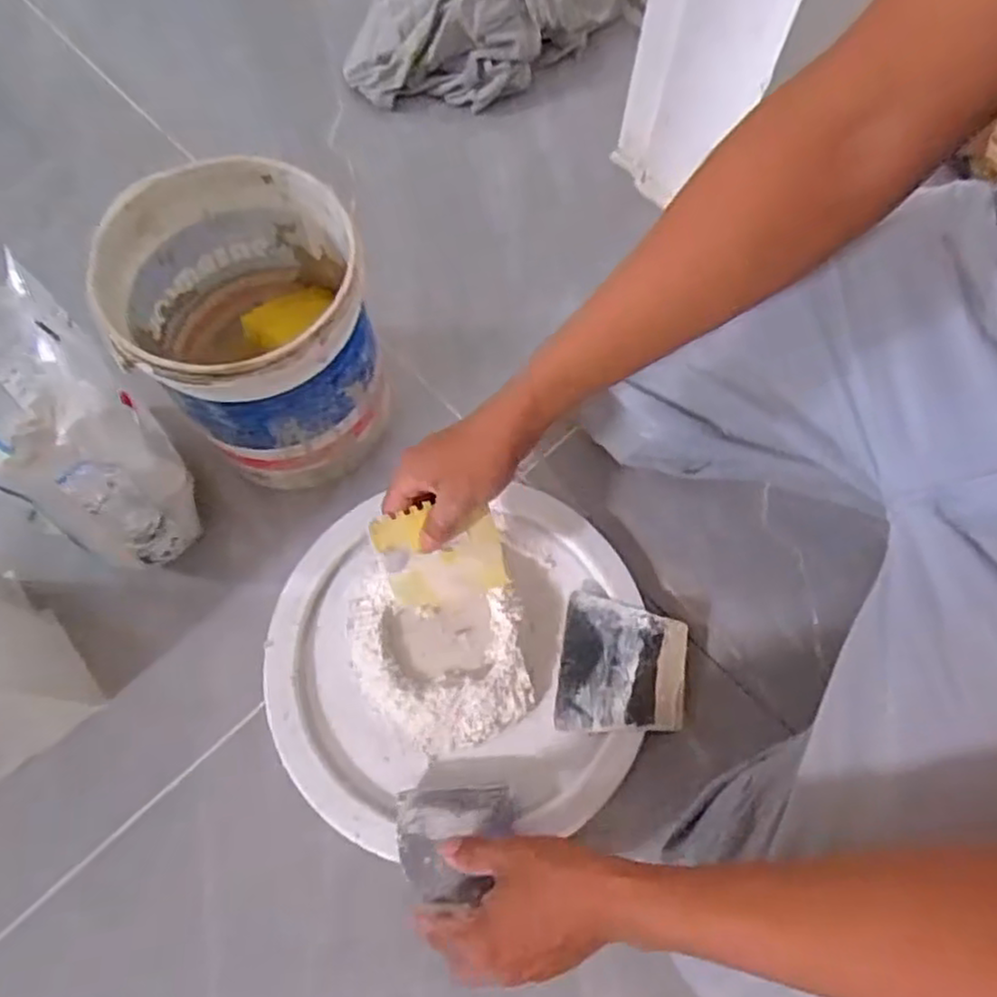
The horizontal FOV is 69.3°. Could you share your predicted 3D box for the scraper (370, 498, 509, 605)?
[{"bbox_3d":[-0.041,0.040,0.529,0.087,0.012,0.074,-16,101,-10],"label":"scraper"}]

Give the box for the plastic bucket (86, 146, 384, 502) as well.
[{"bbox_3d":[-0.188,-0.122,0.577,0.170,0.211,0.179,0,68,0],"label":"plastic bucket"}]

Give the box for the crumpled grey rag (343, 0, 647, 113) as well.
[{"bbox_3d":[-0.033,-0.571,0.823,0.330,0.091,0.257,-36,73,-14],"label":"crumpled grey rag"}]

